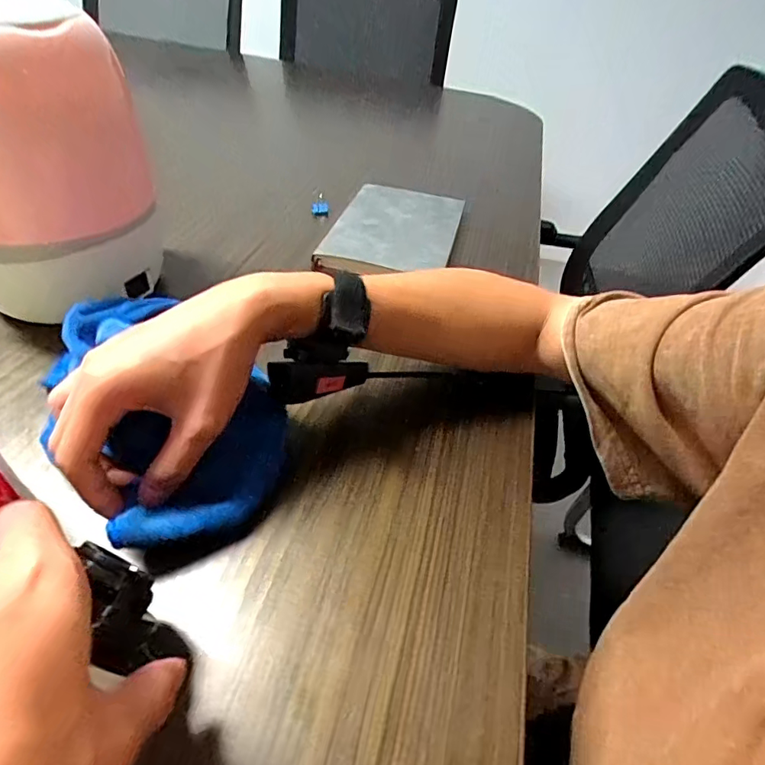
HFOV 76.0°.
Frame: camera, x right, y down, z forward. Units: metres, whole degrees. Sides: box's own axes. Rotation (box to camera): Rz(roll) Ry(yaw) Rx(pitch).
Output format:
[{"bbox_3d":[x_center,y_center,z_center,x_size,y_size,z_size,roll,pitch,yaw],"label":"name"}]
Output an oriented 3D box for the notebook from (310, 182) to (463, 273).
[{"bbox_3d":[0.016,-0.187,0.603,0.138,0.024,0.200,15,44,8],"label":"notebook"}]

